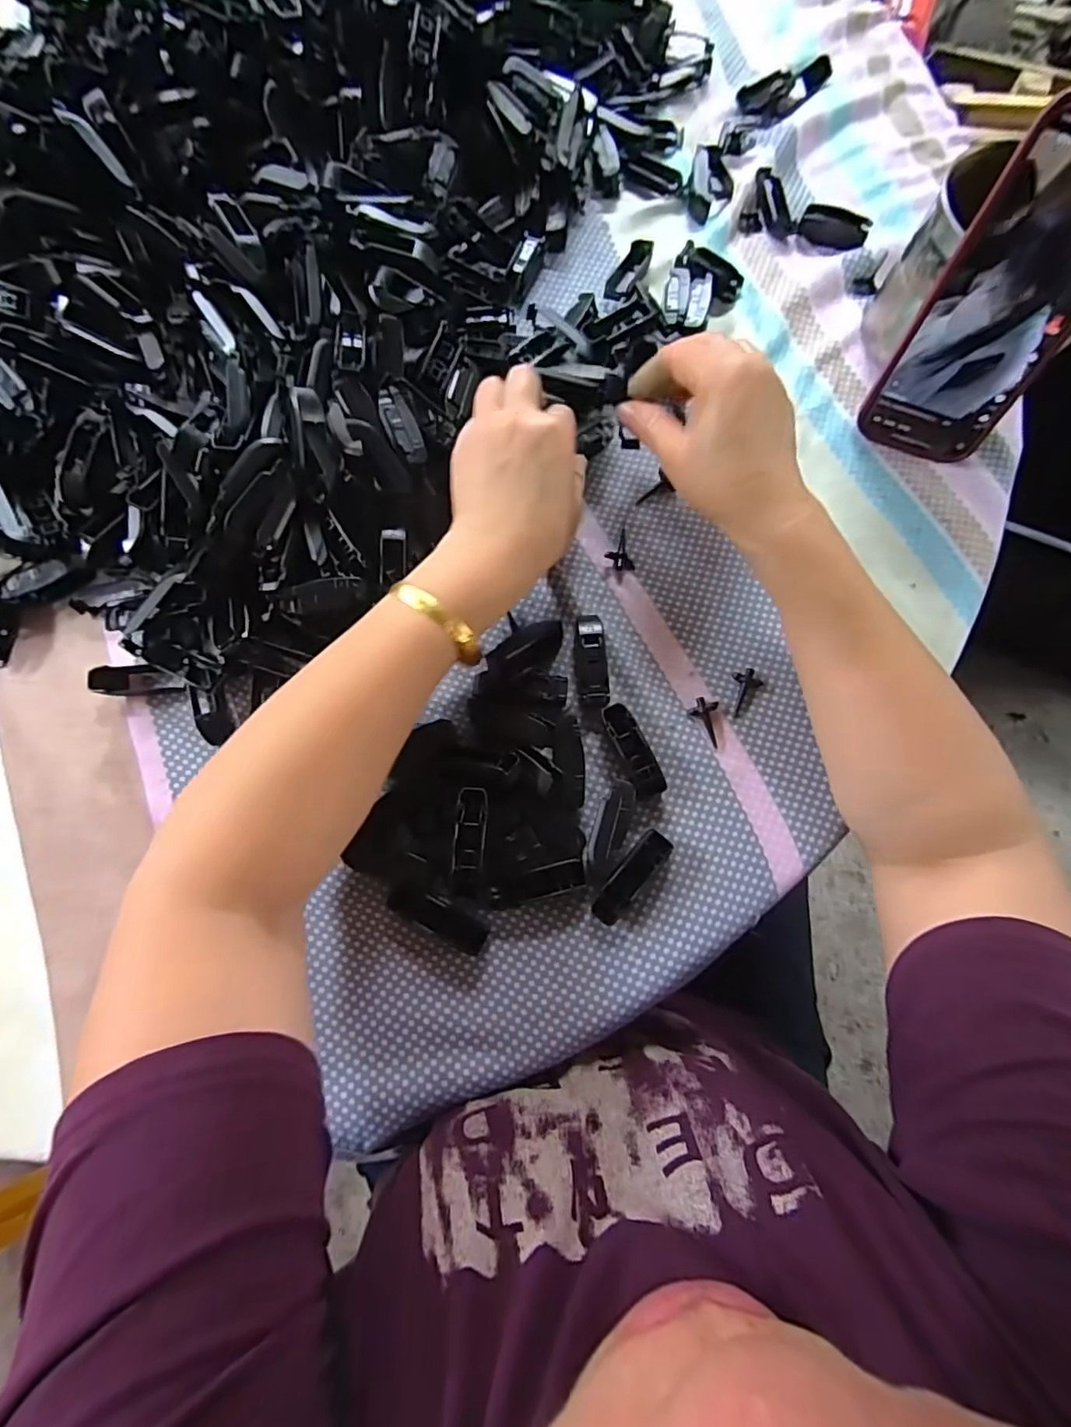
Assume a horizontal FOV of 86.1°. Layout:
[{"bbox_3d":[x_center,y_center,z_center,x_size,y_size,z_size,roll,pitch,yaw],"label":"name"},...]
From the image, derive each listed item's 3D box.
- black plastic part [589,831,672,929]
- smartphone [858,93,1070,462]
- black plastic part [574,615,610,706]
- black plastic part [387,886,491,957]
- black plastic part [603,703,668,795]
[{"bbox_3d":[0.051,0.089,0.313,0.016,0.017,0.055,40,80,8],"label":"black plastic part"},{"bbox_3d":[0.259,-0.222,0.315,0.079,0.161,0.010,22,53,4],"label":"smartphone"},{"bbox_3d":[0.033,-0.031,0.338,0.018,0.016,0.054,-3,77,-1],"label":"black plastic part"},{"bbox_3d":[-0.053,0.112,0.314,0.057,0.006,0.019,27,79,5],"label":"black plastic part"},{"bbox_3d":[0.056,0.021,0.327,0.016,0.015,0.055,-24,79,-6],"label":"black plastic part"}]

